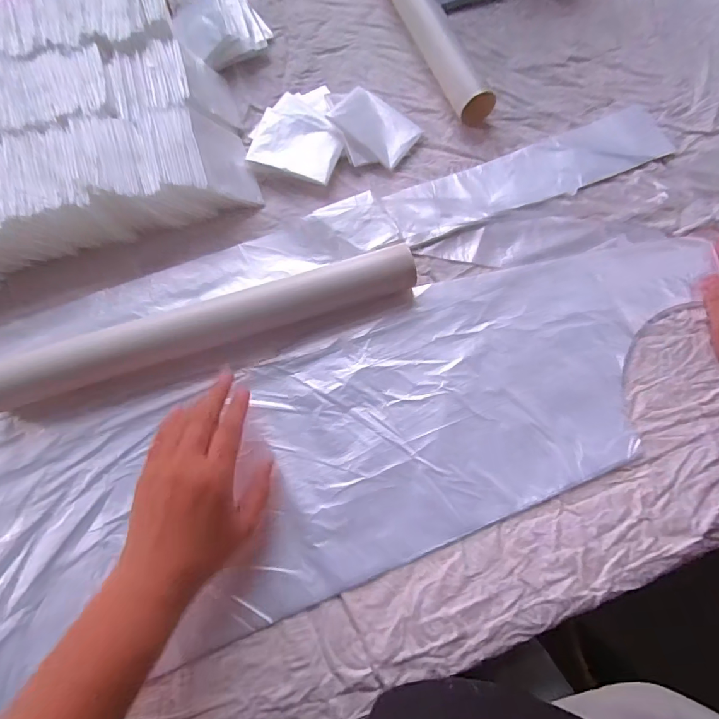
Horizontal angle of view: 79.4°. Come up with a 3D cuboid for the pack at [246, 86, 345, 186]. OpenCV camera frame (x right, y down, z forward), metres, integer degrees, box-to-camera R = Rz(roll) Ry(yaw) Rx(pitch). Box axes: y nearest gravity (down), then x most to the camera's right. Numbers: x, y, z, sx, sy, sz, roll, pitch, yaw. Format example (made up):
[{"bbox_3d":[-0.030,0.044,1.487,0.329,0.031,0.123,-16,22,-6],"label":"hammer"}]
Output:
[{"bbox_3d":[-0.058,-0.230,0.441,0.086,0.022,0.108,16,72,5],"label":"pack"}]

